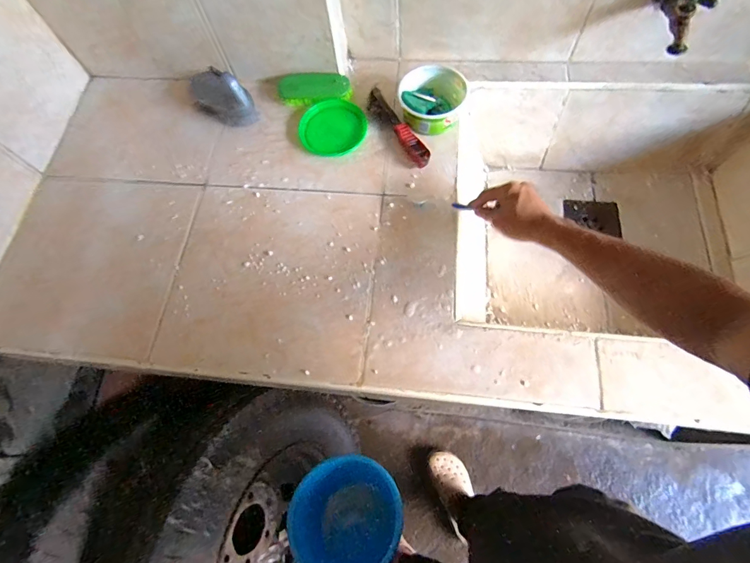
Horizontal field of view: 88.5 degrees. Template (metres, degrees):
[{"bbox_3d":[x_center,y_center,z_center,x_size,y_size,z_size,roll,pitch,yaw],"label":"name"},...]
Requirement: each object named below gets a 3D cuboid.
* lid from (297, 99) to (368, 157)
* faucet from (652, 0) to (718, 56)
[{"bbox_3d":[-0.071,-0.260,0.652,0.111,0.019,0.096,-22,70,-5],"label":"lid"},{"bbox_3d":[0.420,-0.376,0.532,0.045,0.056,0.111,5,69,6],"label":"faucet"}]

